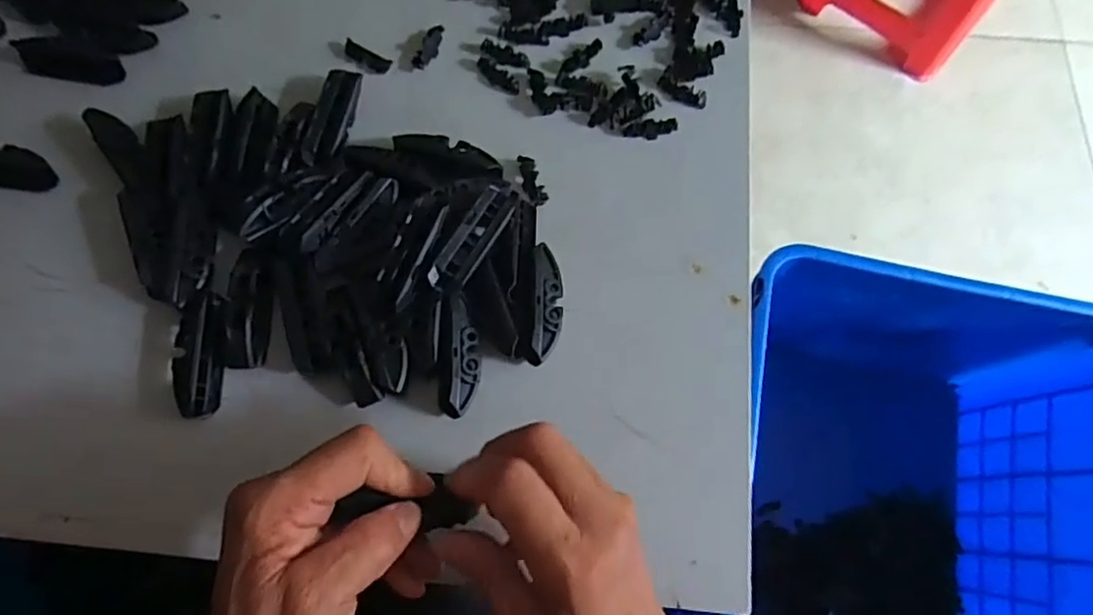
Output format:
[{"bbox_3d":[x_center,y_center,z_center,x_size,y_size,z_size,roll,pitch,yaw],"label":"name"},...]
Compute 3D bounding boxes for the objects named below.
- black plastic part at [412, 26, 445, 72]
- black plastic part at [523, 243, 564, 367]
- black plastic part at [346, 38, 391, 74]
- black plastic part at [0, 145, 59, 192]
[{"bbox_3d":[-0.079,-0.178,0.428,0.012,0.007,0.037,26,75,6],"label":"black plastic part"},{"bbox_3d":[0.000,-0.002,0.366,0.018,0.019,0.070,5,74,0],"label":"black plastic part"},{"bbox_3d":[-0.122,-0.169,0.426,0.034,0.005,0.013,29,75,7],"label":"black plastic part"},{"bbox_3d":[-0.336,-0.087,0.385,0.065,0.019,0.024,7,74,0],"label":"black plastic part"}]

